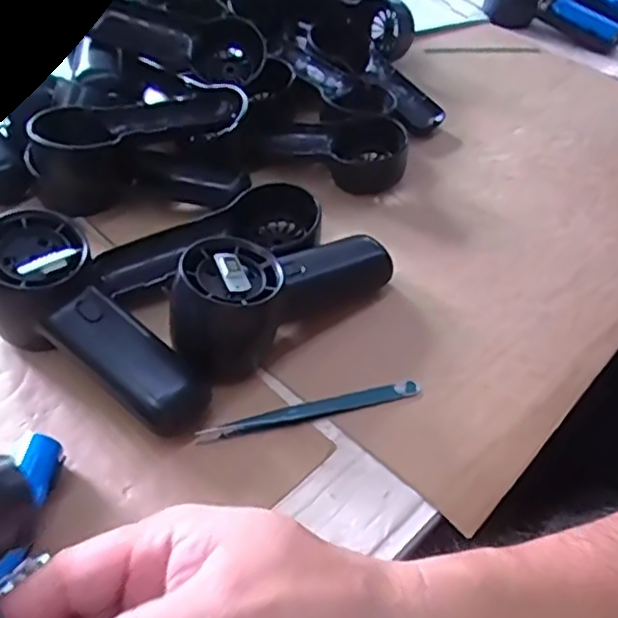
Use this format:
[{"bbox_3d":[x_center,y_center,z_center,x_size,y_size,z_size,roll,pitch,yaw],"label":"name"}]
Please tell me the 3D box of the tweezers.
[{"bbox_3d":[0.003,0.058,0.370,0.128,0.008,0.010,-11,50,-16],"label":"tweezers"}]

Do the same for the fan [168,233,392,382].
[{"bbox_3d":[-0.016,-0.018,0.396,0.148,0.062,0.055,-33,59,-30],"label":"fan"}]

